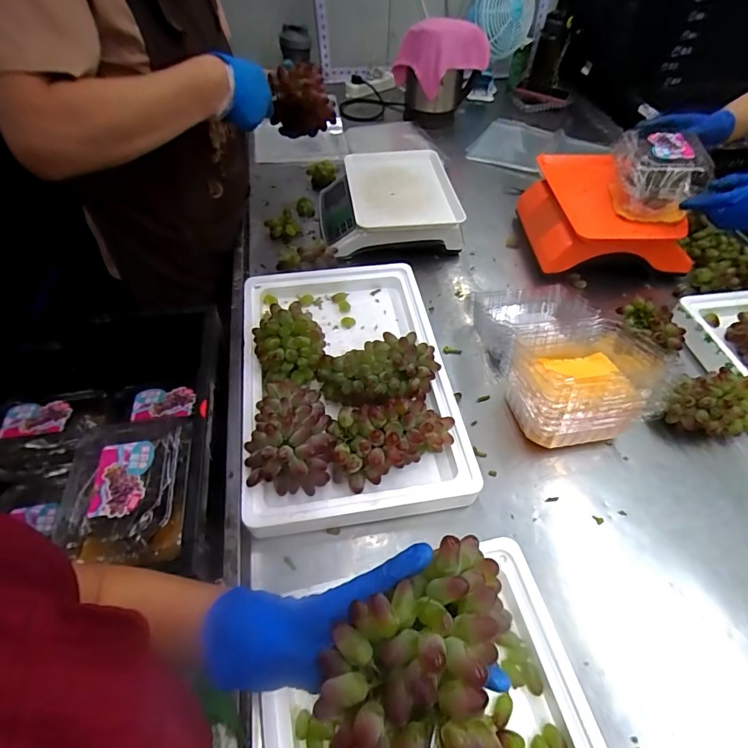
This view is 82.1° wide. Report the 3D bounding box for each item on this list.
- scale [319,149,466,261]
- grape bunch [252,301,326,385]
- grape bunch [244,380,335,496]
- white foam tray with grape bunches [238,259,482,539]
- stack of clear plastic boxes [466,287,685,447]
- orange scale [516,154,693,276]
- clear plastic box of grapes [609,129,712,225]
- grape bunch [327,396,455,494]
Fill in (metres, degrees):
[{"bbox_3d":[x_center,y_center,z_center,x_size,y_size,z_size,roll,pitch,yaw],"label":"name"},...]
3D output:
[{"bbox_3d":[0.022,-0.366,0.896,0.267,0.098,0.286,-9,54,-10],"label":"scale"},{"bbox_3d":[-0.123,-0.040,0.638,0.100,0.075,0.133,-19,56,-16],"label":"grape bunch"},{"bbox_3d":[-0.105,0.068,0.538,0.103,0.082,0.139,-1,53,-3],"label":"grape bunch"},{"bbox_3d":[-0.046,-0.037,0.643,0.298,0.095,0.484,-6,53,-7],"label":"white foam tray with grape bunches"},{"bbox_3d":[0.279,-0.048,0.657,0.188,0.147,0.304,-5,53,-7],"label":"stack of clear plastic boxes"},{"bbox_3d":[0.462,-0.324,0.858,0.285,0.113,0.265,1,53,-2],"label":"orange scale"},{"bbox_3d":[0.499,-0.354,0.763,0.125,0.110,0.151,14,53,8],"label":"clear plastic box of grapes"},{"bbox_3d":[0.022,0.077,0.560,0.168,0.060,0.089,-20,56,-17],"label":"grape bunch"}]

